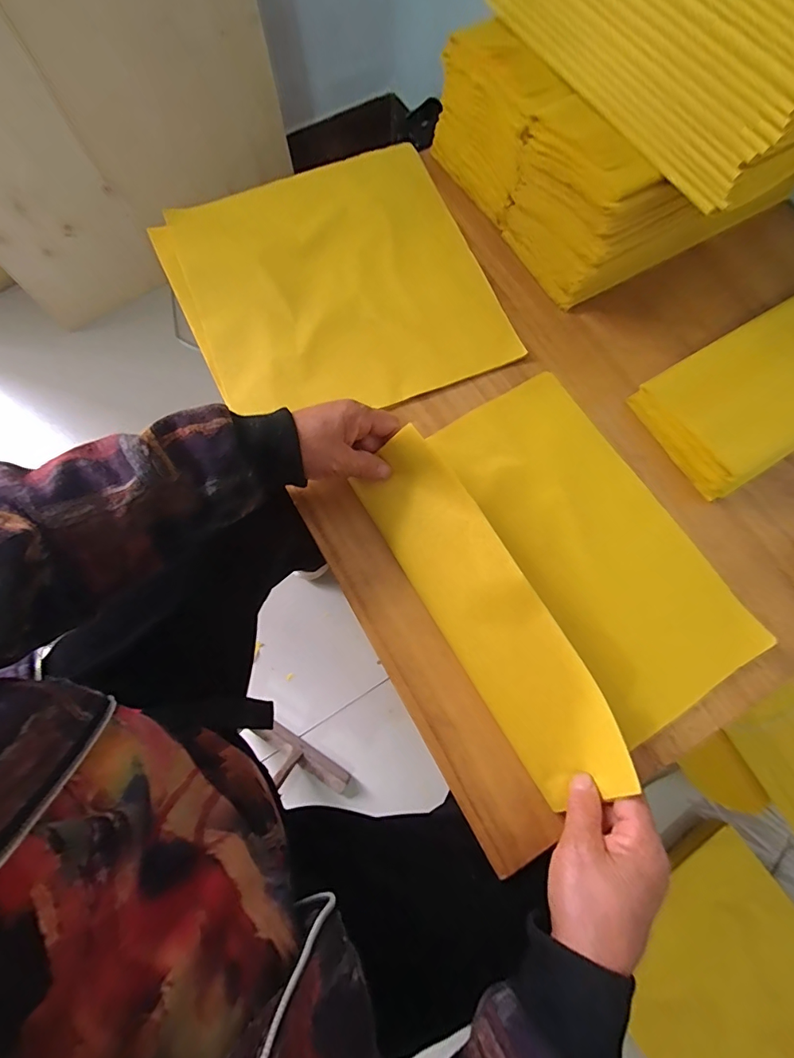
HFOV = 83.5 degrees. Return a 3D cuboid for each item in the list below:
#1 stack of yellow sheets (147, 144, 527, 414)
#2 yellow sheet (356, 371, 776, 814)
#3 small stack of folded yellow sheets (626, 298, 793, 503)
[{"bbox_3d":[-0.067,-0.261,0.473,0.305,0.014,0.301,-22,77,-6],"label":"stack of yellow sheets"},{"bbox_3d":[0.135,0.027,0.379,0.236,0.054,0.307,-32,79,-8],"label":"yellow sheet"},{"bbox_3d":[0.394,-0.158,0.431,0.314,0.062,0.123,-30,78,-8],"label":"small stack of folded yellow sheets"}]

